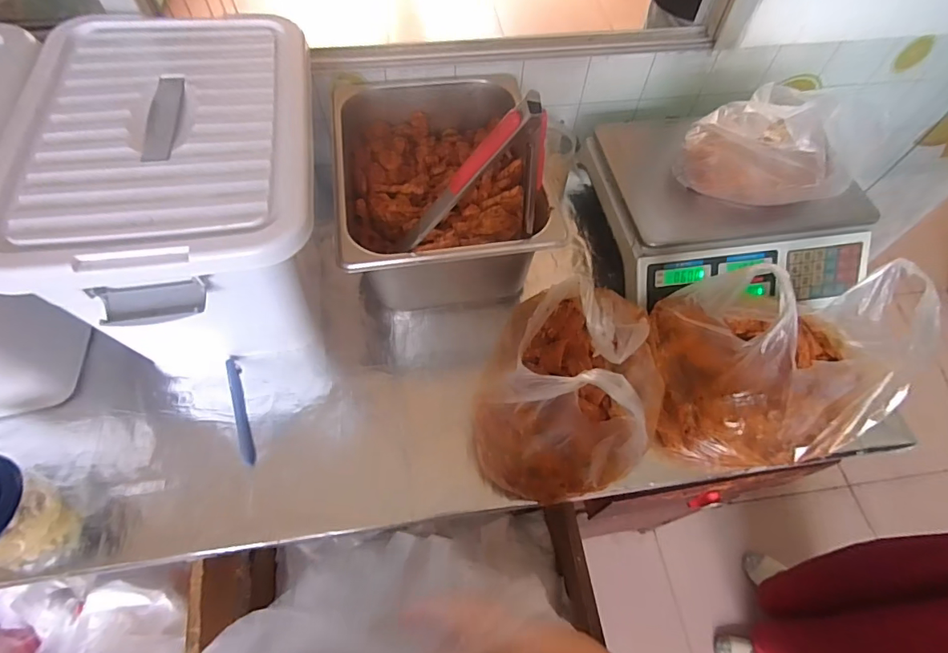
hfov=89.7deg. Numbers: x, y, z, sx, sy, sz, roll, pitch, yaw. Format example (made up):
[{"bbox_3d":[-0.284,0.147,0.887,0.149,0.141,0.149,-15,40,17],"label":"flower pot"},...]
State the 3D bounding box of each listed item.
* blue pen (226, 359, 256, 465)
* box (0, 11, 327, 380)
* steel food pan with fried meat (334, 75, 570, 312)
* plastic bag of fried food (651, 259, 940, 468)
[{"bbox_3d":[-0.281,0.100,0.573,0.016,0.007,0.138,-18,62,-13],"label":"blue pen"},{"bbox_3d":[-0.322,-0.152,0.585,0.282,0.241,0.400,-8,60,-8],"label":"box"},{"bbox_3d":[-0.050,-0.179,0.658,0.247,0.146,0.307,-9,60,-8],"label":"steel food pan with fried meat"},{"bbox_3d":[0.339,0.038,0.519,0.237,0.177,0.183,1,59,-2],"label":"plastic bag of fried food"}]

